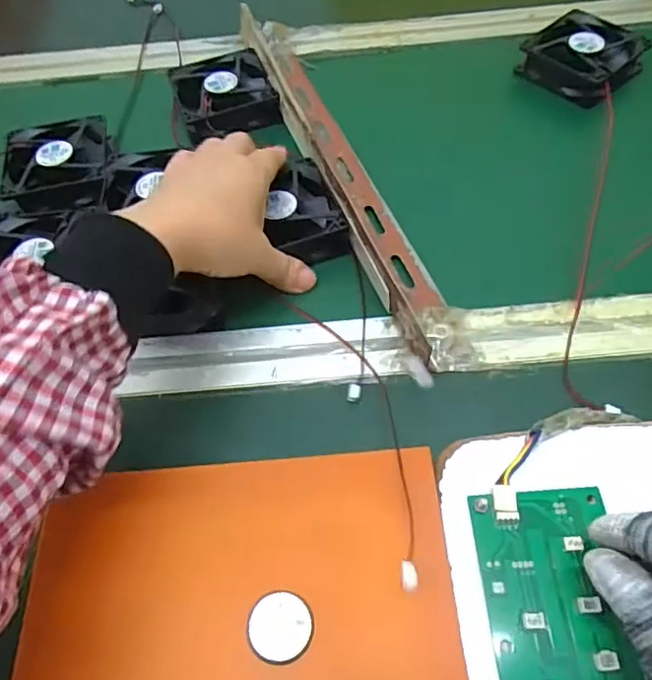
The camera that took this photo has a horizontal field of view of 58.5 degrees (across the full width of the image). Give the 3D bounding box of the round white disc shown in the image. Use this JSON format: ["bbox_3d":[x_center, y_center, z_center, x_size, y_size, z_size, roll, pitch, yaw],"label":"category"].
[{"bbox_3d":[-0.020,0.129,0.262,0.029,0.004,0.029,-2,57,4],"label":"round white disc"}]

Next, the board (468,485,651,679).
[{"bbox_3d":[0.105,0.133,0.255,0.063,0.008,0.134,-6,59,-1],"label":"board"}]

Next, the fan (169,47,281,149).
[{"bbox_3d":[-0.088,-0.215,0.497,0.079,0.022,0.085,-17,57,-6],"label":"fan"}]

